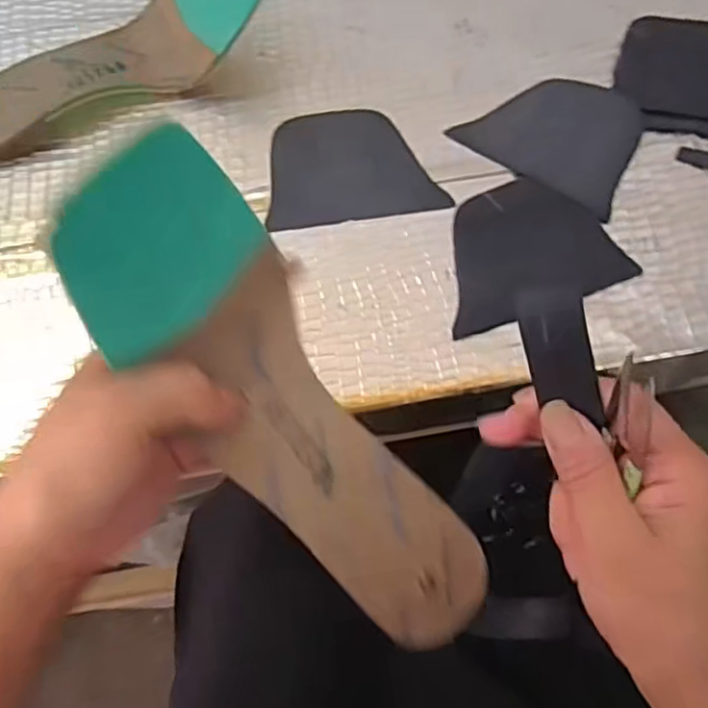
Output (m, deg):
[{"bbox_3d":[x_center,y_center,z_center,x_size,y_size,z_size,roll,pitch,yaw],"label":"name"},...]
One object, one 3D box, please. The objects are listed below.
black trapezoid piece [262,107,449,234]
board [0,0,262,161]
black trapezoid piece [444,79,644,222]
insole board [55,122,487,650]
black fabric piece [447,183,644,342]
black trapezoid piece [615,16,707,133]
[{"bbox_3d":[-0.002,-0.126,0.465,0.109,0.005,0.085,-8,68,-2],"label":"black trapezoid piece"},{"bbox_3d":[-0.162,-0.203,0.464,0.230,0.057,0.080,-25,69,-9],"label":"board"},{"bbox_3d":[0.137,-0.146,0.462,0.107,0.006,0.089,36,73,14],"label":"black trapezoid piece"},{"bbox_3d":[-0.025,0.028,0.284,0.070,0.046,0.230,-38,104,-13],"label":"insole board"},{"bbox_3d":[0.103,-0.067,0.435,0.113,0.005,0.087,-21,69,-7],"label":"black fabric piece"},{"bbox_3d":[0.237,-0.187,0.475,0.110,0.010,0.090,10,68,5],"label":"black trapezoid piece"}]

